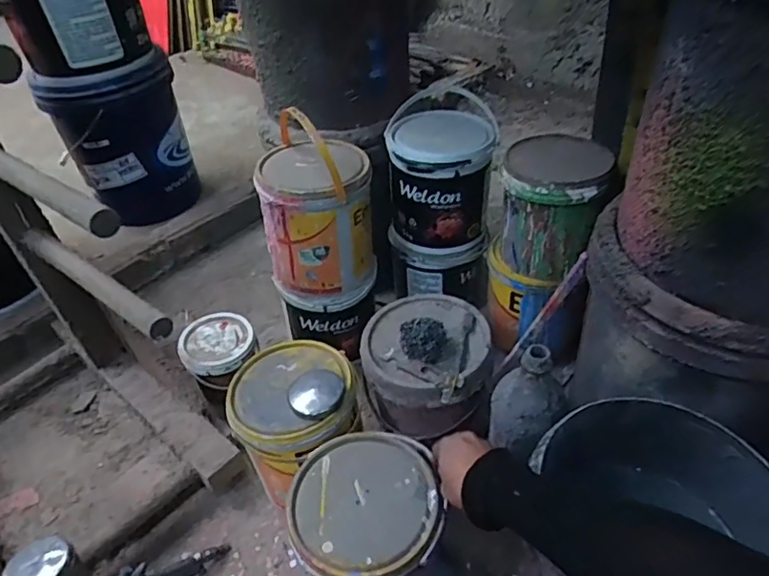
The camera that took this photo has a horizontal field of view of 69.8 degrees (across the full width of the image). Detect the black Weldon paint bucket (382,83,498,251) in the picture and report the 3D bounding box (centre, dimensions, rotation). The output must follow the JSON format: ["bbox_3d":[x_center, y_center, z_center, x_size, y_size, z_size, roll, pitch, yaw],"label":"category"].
[{"bbox_3d":[0.098,-0.190,0.954,0.174,0.189,0.153,-4,42,5],"label":"black Weldon paint bucket"}]

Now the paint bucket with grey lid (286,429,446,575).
[{"bbox_3d":[-0.019,0.319,0.709,0.171,0.206,0.182,-2,44,2],"label":"paint bucket with grey lid"}]

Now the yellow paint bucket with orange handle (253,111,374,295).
[{"bbox_3d":[-0.108,-0.135,0.886,0.166,0.284,0.160,-4,42,4],"label":"yellow paint bucket with orange handle"}]

